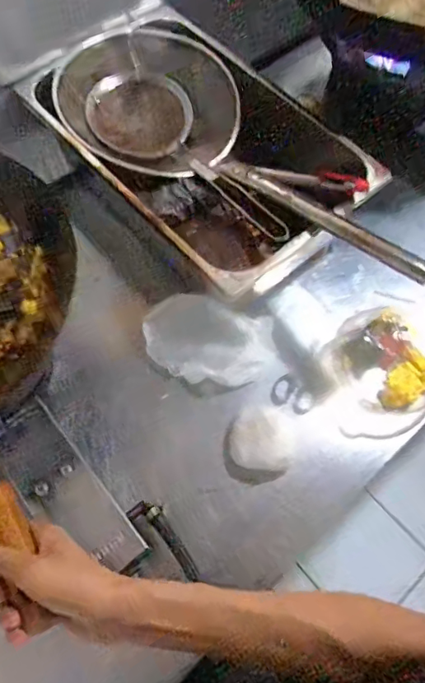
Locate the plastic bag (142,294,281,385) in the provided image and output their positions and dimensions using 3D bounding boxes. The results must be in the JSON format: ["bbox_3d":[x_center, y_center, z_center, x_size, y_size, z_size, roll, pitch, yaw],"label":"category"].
[{"bbox_3d":[-0.002,-0.002,0.747,0.192,0.051,0.106,12,66,3],"label":"plastic bag"}]

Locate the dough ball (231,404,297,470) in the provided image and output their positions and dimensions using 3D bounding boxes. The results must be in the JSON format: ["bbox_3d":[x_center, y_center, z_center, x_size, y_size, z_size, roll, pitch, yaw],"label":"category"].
[{"bbox_3d":[0.071,0.132,0.699,0.089,0.050,0.093,1,66,-2],"label":"dough ball"}]

